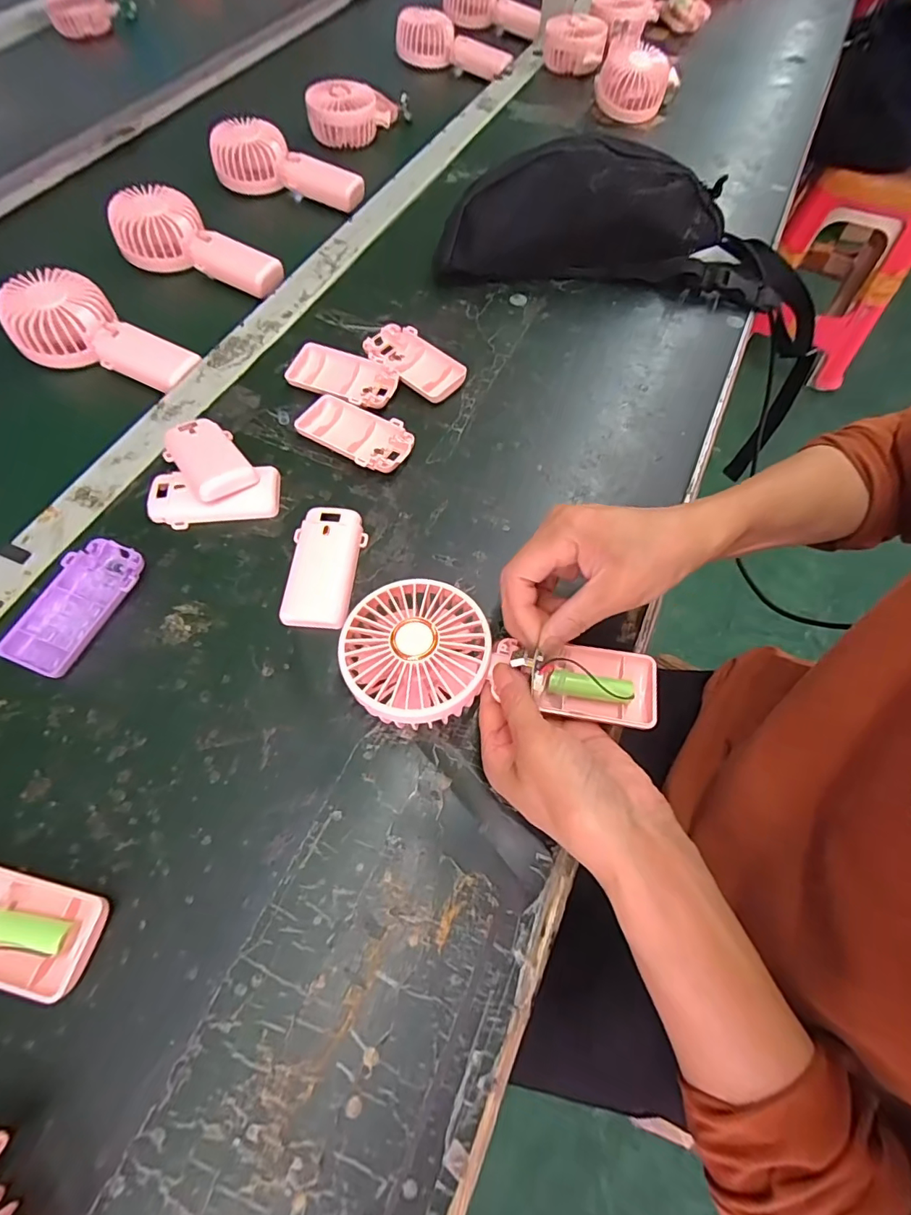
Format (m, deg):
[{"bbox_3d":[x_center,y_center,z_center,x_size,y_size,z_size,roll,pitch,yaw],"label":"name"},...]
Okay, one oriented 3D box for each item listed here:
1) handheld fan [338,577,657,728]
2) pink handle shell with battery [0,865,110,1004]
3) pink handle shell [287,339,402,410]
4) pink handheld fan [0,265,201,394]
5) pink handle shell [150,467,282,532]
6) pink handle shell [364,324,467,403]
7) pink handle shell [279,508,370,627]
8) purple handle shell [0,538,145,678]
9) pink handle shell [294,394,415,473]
[{"bbox_3d":[0.026,0.032,0.291,0.181,0.030,0.087,12,64,-2],"label":"handheld fan"},{"bbox_3d":[-0.227,0.161,0.254,0.094,0.013,0.045,13,64,6],"label":"pink handle shell with battery"},{"bbox_3d":[-0.099,-0.202,0.438,0.097,0.013,0.050,22,65,10],"label":"pink handle shell"},{"bbox_3d":[-0.318,-0.242,0.440,0.166,0.040,0.081,28,67,13],"label":"pink handheld fan"},{"bbox_3d":[-0.183,-0.085,0.380,0.094,0.017,0.042,-9,64,-5],"label":"pink handle shell"},{"bbox_3d":[-0.036,-0.219,0.449,0.097,0.017,0.048,39,69,17],"label":"pink handle shell"},{"bbox_3d":[-0.093,-0.031,0.353,0.047,0.015,0.091,5,64,2],"label":"pink handle shell"},{"bbox_3d":[-0.253,-0.001,0.338,0.050,0.015,0.095,18,65,8],"label":"purple handle shell"},{"bbox_3d":[-0.081,-0.140,0.410,0.097,0.016,0.049,26,66,12],"label":"pink handle shell"}]

